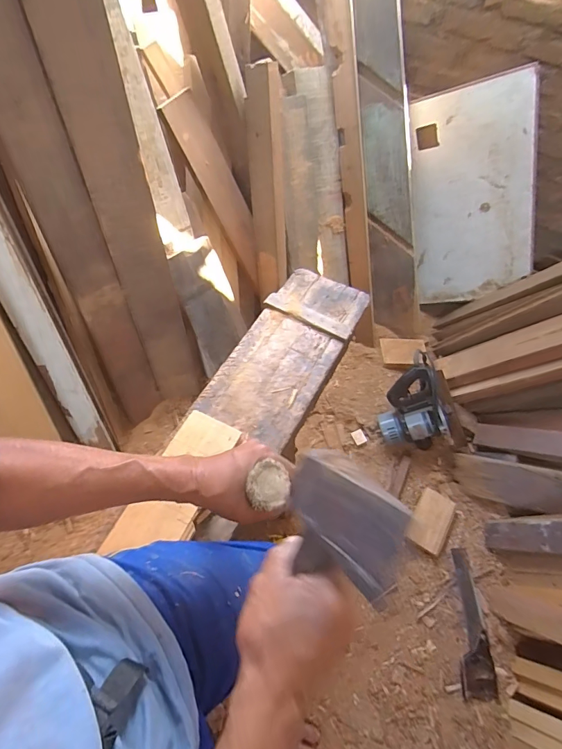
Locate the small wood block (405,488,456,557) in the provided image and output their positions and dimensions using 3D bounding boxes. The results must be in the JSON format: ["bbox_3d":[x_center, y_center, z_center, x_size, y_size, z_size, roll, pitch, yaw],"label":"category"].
[{"bbox_3d":[0.441,0.433,1.202,0.102,0.023,0.165,22,71,20],"label":"small wood block"}]

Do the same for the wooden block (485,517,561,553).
[{"bbox_3d":[0.684,0.418,1.051,0.039,0.364,0.086,33,62,-10],"label":"wooden block"}]

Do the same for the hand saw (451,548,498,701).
[{"bbox_3d":[0.506,0.655,1.096,0.079,0.049,0.347,4,61,-2],"label":"hand saw"}]

